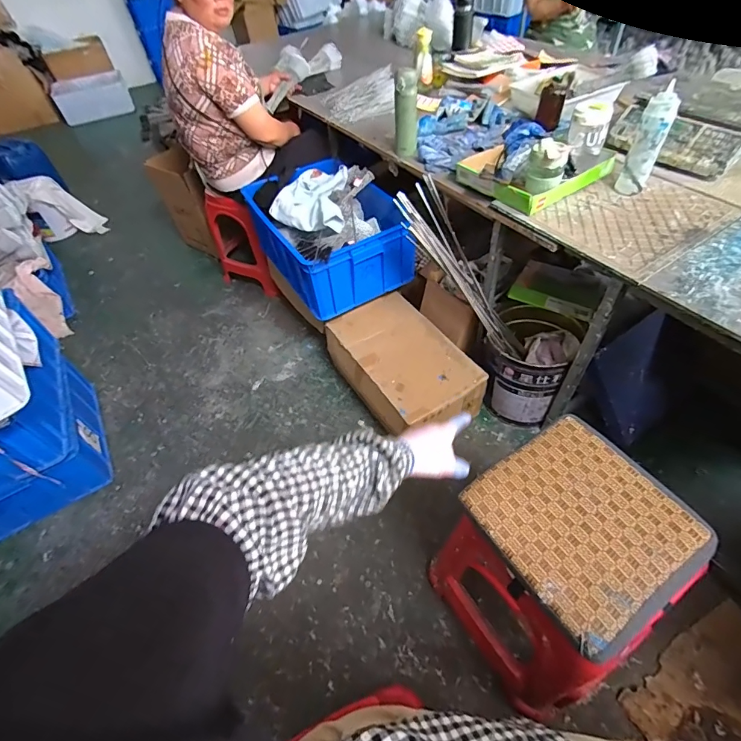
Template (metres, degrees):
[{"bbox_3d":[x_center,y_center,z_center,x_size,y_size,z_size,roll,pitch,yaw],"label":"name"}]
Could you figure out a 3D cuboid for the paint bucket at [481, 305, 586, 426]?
[{"bbox_3d":[0.496,-0.012,1.345,0.242,0.319,0.254,-2,51,3],"label":"paint bucket"}]

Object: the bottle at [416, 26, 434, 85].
[{"bbox_3d":[0.187,-1.067,1.424,0.059,0.174,0.064,4,52,8],"label":"bottle"}]

